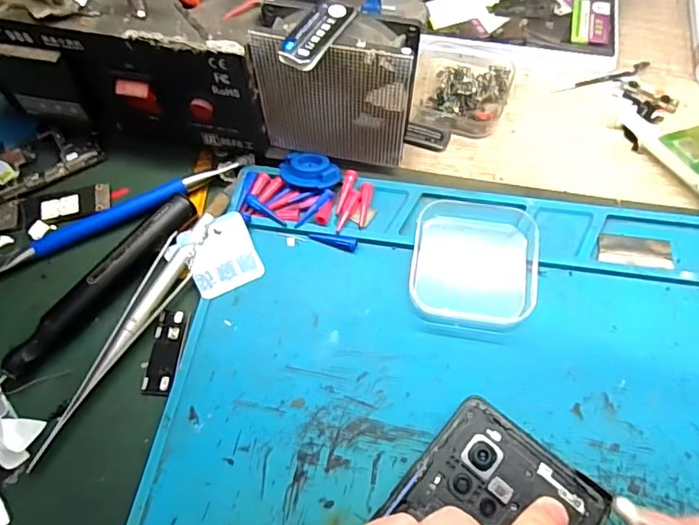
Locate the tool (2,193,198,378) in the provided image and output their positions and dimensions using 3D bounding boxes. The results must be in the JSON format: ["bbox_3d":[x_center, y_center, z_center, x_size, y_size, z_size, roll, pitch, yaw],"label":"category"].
[{"bbox_3d":[-0.128,0.010,0.278,0.018,0.013,0.122,34,70,18],"label":"tool"}]

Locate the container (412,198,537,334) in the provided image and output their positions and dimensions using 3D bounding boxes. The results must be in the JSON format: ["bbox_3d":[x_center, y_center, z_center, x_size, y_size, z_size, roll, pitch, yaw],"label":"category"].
[{"bbox_3d":[0.067,-0.002,0.279,0.065,0.016,0.071,8,64,7],"label":"container"}]

